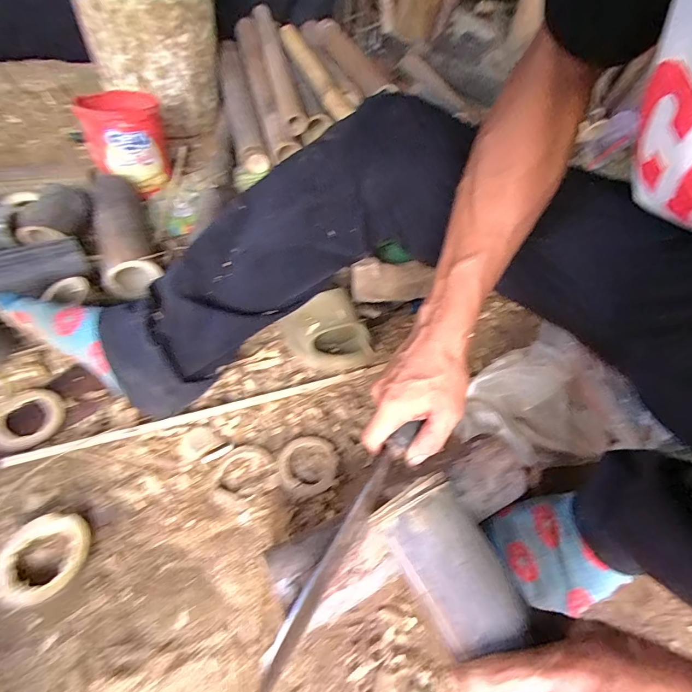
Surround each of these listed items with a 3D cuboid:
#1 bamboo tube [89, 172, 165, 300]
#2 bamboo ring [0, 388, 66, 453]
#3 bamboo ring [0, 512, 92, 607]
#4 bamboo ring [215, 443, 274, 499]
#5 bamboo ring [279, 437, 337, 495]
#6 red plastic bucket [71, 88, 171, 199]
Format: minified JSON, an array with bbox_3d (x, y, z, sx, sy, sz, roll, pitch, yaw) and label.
[{"bbox_3d":[-0.367,-0.193,0.640,0.078,0.067,0.281,-20,56,-20],"label":"bamboo tube"},{"bbox_3d":[-0.367,0.083,0.446,0.074,0.013,0.076,3,51,-3],"label":"bamboo ring"},{"bbox_3d":[-0.278,0.197,0.362,0.067,0.023,0.076,22,52,12],"label":"bamboo ring"},{"bbox_3d":[-0.114,0.138,0.438,0.056,0.008,0.063,33,56,20],"label":"bamboo ring"},{"bbox_3d":[-0.042,0.135,0.445,0.064,0.010,0.068,3,51,-3],"label":"bamboo ring"},{"bbox_3d":[-0.420,-0.398,0.758,0.128,0.142,0.146,-11,53,-14],"label":"red plastic bucket"}]

